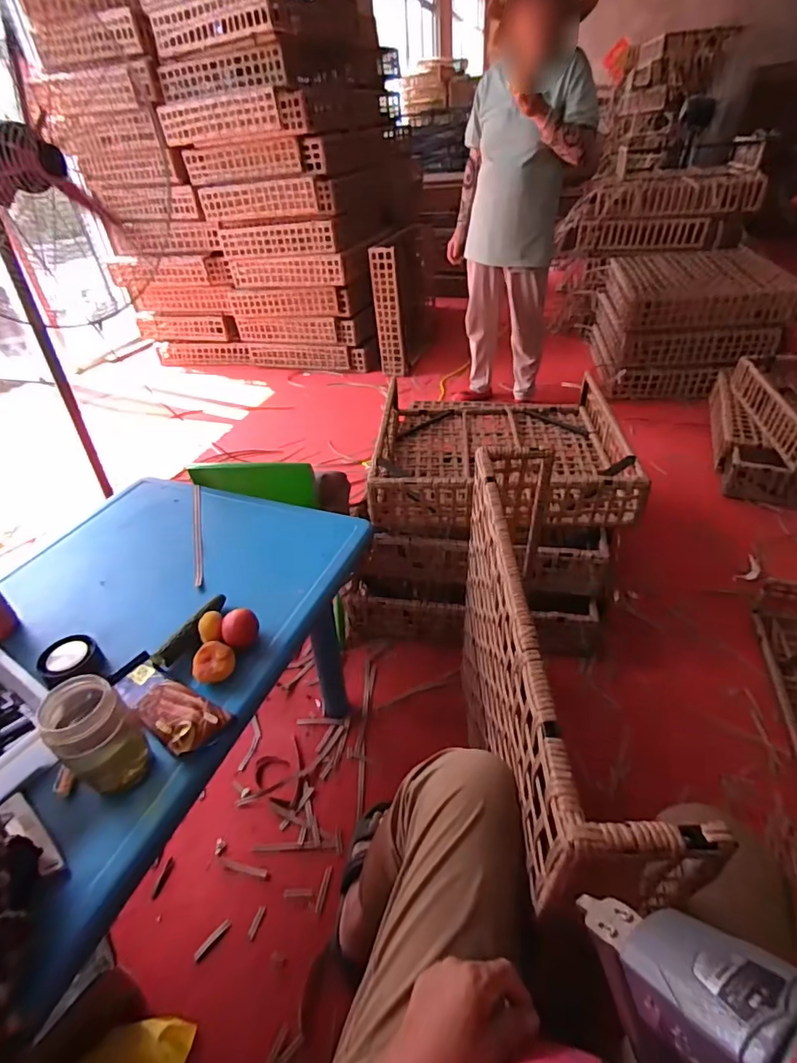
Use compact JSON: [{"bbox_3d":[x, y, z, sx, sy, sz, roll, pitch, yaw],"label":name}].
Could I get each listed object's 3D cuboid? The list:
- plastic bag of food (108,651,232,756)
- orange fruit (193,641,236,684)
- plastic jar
[{"bbox_3d":[-0.305,0.221,0.647,0.190,0.030,0.073,22,45,28],"label":"plastic bag of food"},{"bbox_3d":[-0.250,0.184,0.688,0.052,0.044,0.058,-18,41,-17],"label":"orange fruit"},{"bbox_3d":[-0.333,0.221,0.553,0.087,0.125,0.071,30,49,35],"label":"plastic jar"}]

